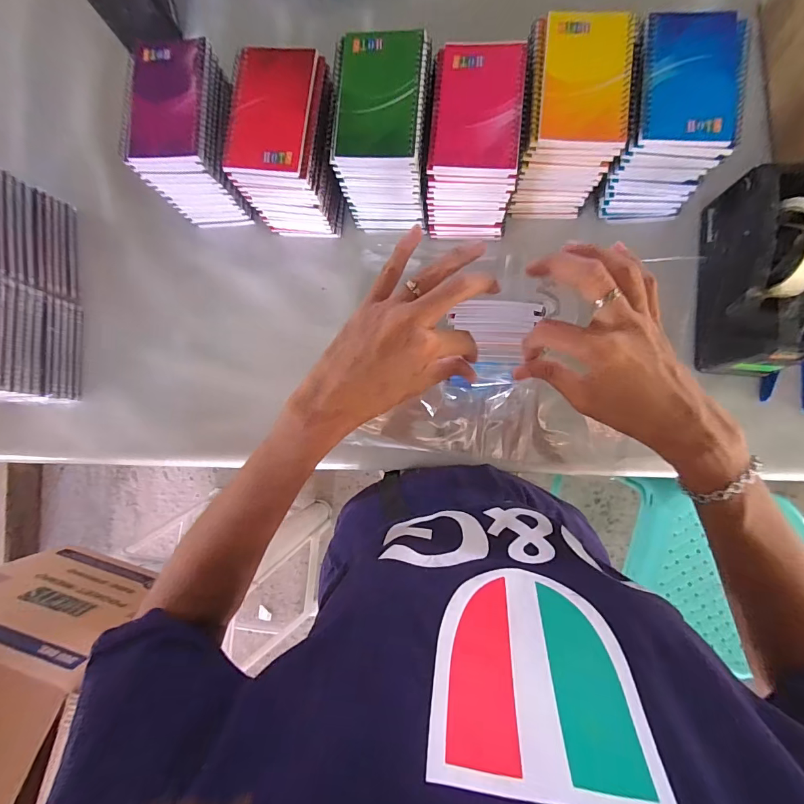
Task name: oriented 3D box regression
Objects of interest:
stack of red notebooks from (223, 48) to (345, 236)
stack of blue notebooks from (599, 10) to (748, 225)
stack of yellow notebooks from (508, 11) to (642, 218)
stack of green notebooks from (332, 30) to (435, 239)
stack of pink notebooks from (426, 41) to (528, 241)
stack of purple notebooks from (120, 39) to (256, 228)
[{"bbox_3d":[-0.125,-0.289,0.471,0.101,0.140,0.129,3,87,6],"label":"stack of red notebooks"},{"bbox_3d":[0.281,-0.297,0.446,0.097,0.128,0.137,8,87,6],"label":"stack of blue notebooks"},{"bbox_3d":[0.180,-0.305,0.454,0.100,0.131,0.139,2,87,5],"label":"stack of yellow notebooks"},{"bbox_3d":[-0.017,-0.292,0.462,0.094,0.132,0.132,4,87,6],"label":"stack of green notebooks"},{"bbox_3d":[0.079,-0.280,0.460,0.089,0.126,0.137,4,87,6],"label":"stack of pink notebooks"},{"bbox_3d":[-0.241,-0.307,0.486,0.102,0.122,0.134,1,87,5],"label":"stack of purple notebooks"}]

